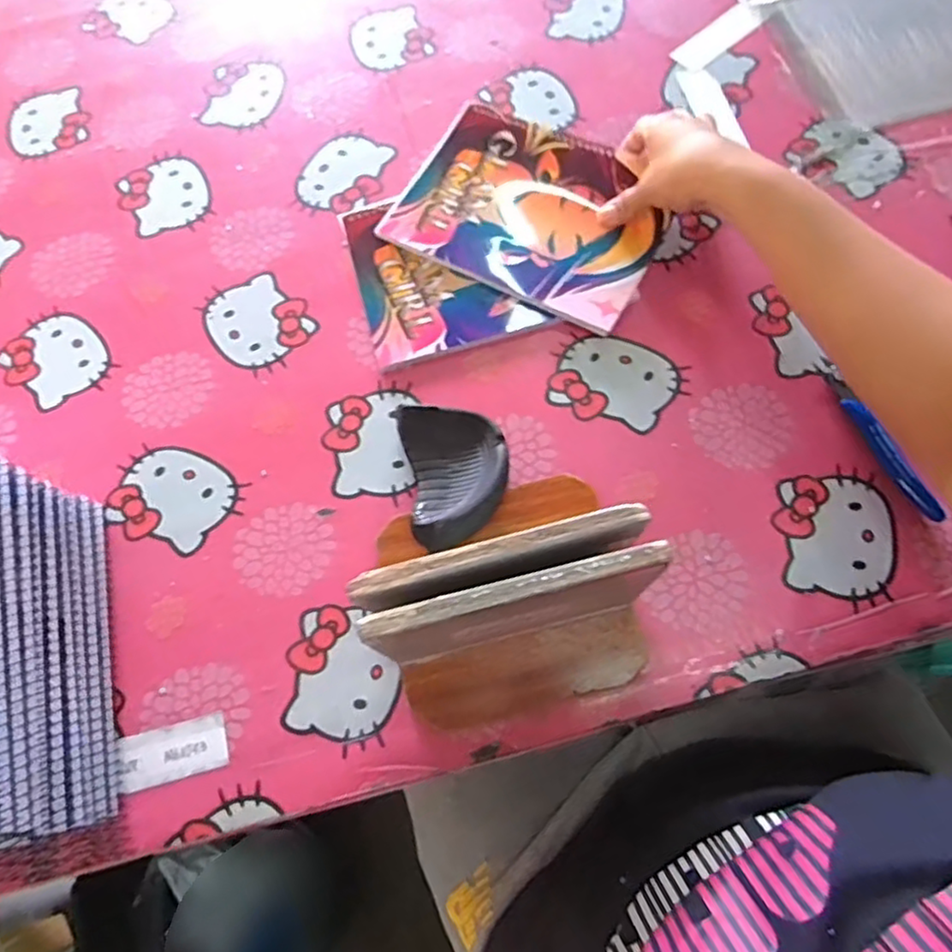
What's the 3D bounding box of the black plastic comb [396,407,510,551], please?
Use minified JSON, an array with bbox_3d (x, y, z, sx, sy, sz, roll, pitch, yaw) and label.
[{"bbox_3d":[-0.012,-0.002,0.431,0.066,0.034,0.099,-10,68,-1],"label":"black plastic comb"}]

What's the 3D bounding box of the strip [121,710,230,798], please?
[{"bbox_3d":[-0.183,0.168,0.400,0.062,0.004,0.032,-16,63,-2],"label":"strip"}]

